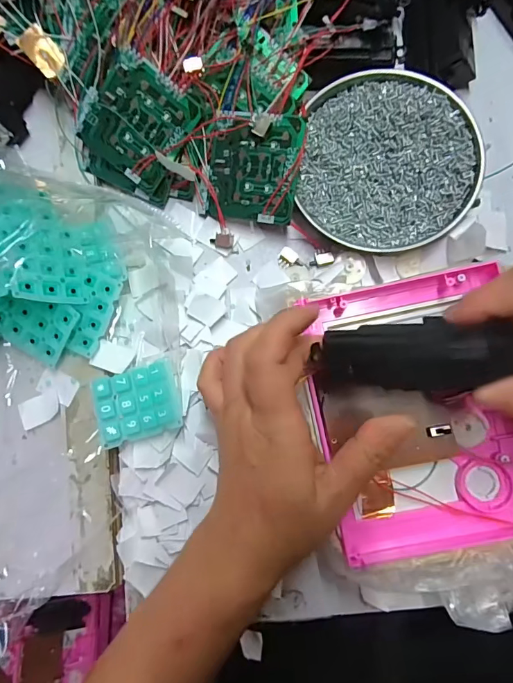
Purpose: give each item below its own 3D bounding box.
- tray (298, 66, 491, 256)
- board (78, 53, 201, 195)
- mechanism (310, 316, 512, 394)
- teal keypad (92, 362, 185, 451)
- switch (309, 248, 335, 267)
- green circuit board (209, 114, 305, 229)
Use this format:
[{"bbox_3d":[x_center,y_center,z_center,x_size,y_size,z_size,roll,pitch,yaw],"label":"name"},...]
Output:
[{"bbox_3d":[0.096,-0.132,0.305,0.122,0.017,0.127,-1,83,5],"label":"tray"},{"bbox_3d":[-0.088,-0.159,0.305,0.071,0.006,0.073,33,109,-9],"label":"board"},{"bbox_3d":[0.085,0.008,0.224,0.107,0.023,0.037,-4,86,25],"label":"mechanism"},{"bbox_3d":[-0.083,0.043,0.288,0.056,0.009,0.047,-17,80,-2],"label":"teal keypad"},{"bbox_3d":[0.049,-0.063,0.314,0.018,0.004,0.013,-11,82,3],"label":"switch"},{"bbox_3d":[-0.001,-0.123,0.301,0.066,0.005,0.070,8,103,17],"label":"green circuit board"}]

